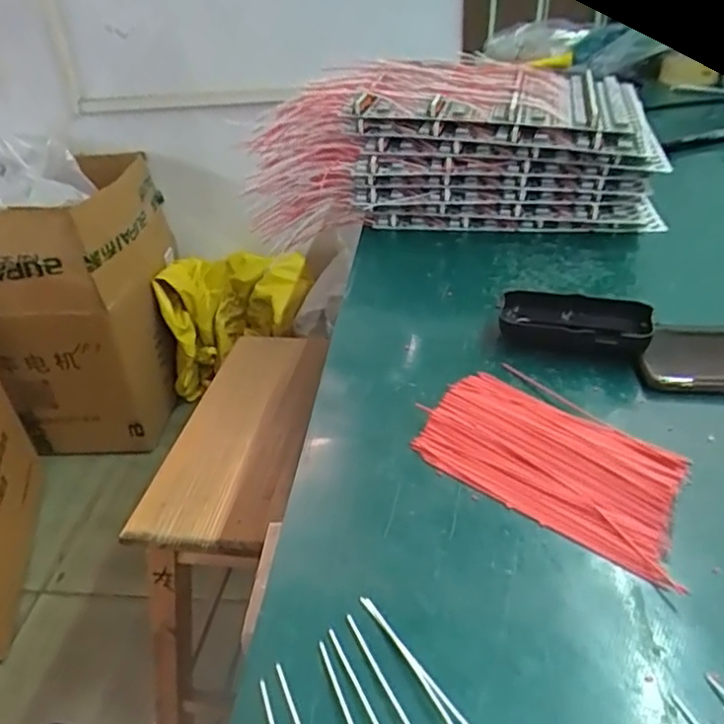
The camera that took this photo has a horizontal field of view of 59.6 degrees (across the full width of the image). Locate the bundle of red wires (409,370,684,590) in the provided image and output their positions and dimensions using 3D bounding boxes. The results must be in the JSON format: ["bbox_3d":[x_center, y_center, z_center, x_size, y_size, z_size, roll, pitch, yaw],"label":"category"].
[{"bbox_3d":[0.115,0.050,0.373,0.148,0.015,0.103,23,43,31],"label":"bundle of red wires"}]

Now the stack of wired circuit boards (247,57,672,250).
[{"bbox_3d":[0.089,-0.223,0.686,0.425,0.153,0.175,1,35,9],"label":"stack of wired circuit boards"}]

